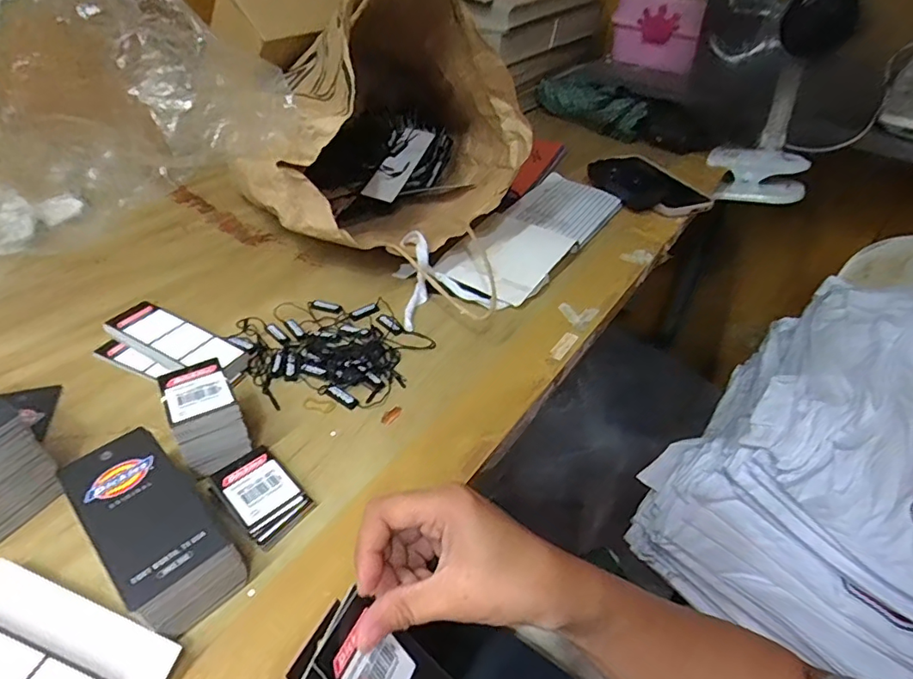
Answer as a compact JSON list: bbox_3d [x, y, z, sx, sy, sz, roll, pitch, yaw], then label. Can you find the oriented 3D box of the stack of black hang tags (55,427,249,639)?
[{"bbox_3d":[-0.168,0.105,0.294,0.119,0.037,0.051,34,50,30],"label":"stack of black hang tags"}]

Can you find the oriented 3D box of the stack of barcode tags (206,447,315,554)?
[{"bbox_3d":[-0.122,0.097,0.328,0.061,0.012,0.041,31,48,28],"label":"stack of barcode tags"}]

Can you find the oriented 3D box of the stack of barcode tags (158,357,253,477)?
[{"bbox_3d":[-0.163,0.051,0.343,0.038,0.052,0.054,-22,47,-27],"label":"stack of barcode tags"}]

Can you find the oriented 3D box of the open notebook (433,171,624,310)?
[{"bbox_3d":[0.082,-0.118,0.574,0.106,0.019,0.279,27,47,23],"label":"open notebook"}]

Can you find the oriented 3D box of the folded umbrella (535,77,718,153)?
[{"bbox_3d":[0.249,-0.351,0.808,0.278,0.057,0.059,27,46,24],"label":"folded umbrella"}]

